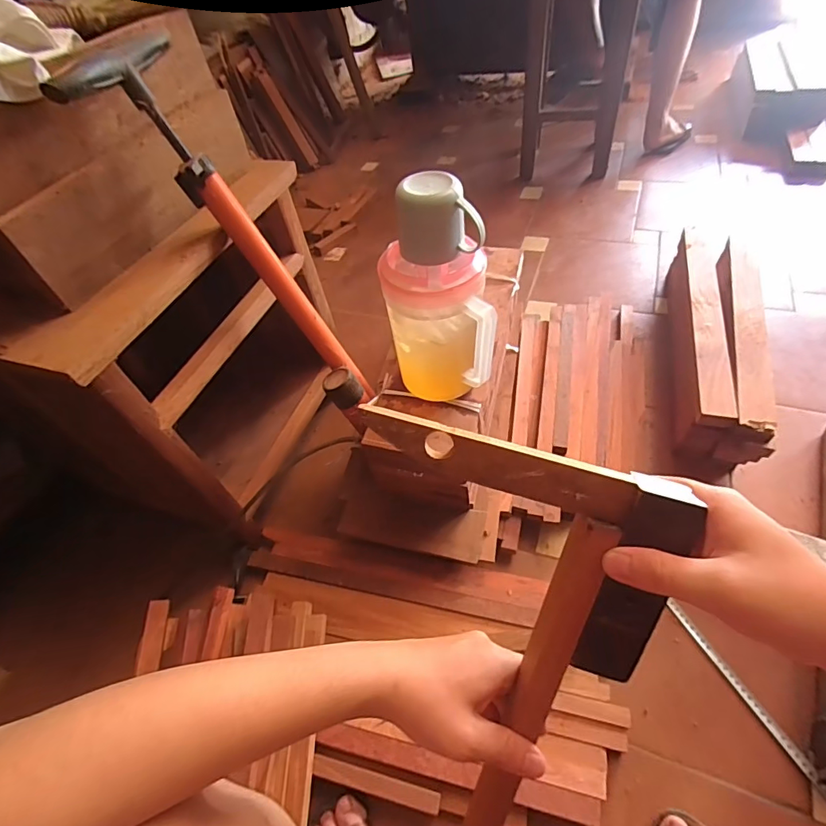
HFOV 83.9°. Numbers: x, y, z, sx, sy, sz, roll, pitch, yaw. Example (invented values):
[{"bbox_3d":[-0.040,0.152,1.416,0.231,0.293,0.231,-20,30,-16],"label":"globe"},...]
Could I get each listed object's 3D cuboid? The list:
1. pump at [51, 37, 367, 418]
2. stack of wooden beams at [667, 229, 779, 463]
[{"bbox_3d":[-0.221,-0.191,0.639,0.071,0.516,0.155,-4,46,32],"label":"pump"},{"bbox_3d":[0.613,-0.149,0.946,0.119,0.165,0.578,9,54,16],"label":"stack of wooden beams"}]

